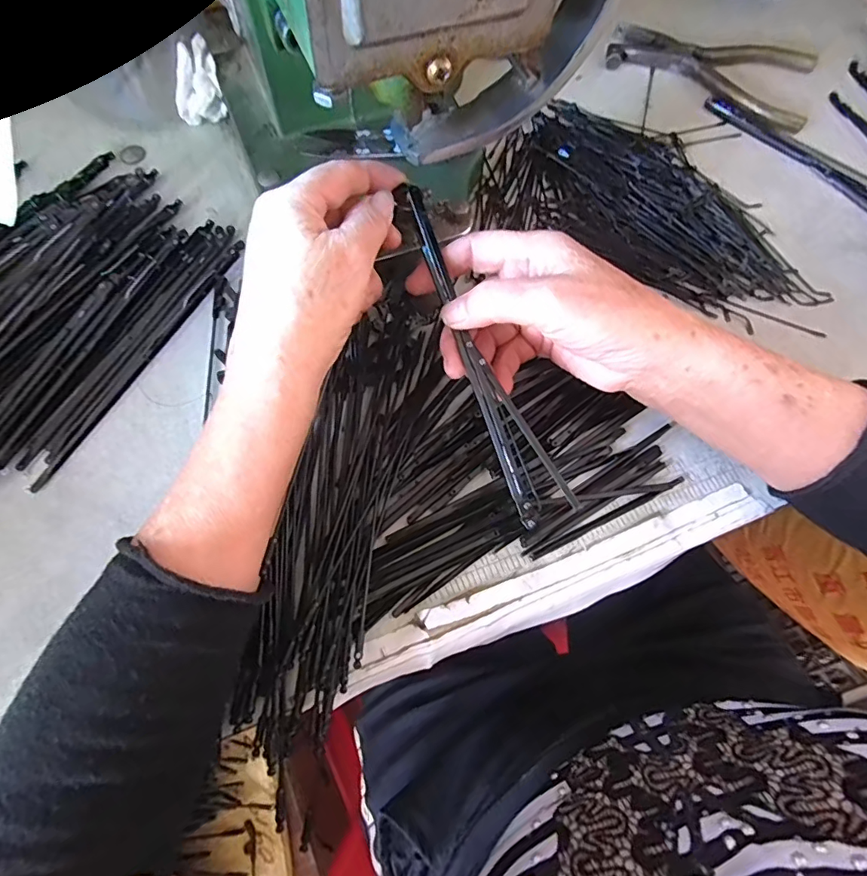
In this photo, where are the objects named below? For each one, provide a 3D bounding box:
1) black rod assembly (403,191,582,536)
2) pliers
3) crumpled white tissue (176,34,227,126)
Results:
[{"bbox_3d":[0.021,-0.046,0.257,0.027,0.008,0.185,-22,82,-10],"label":"black rod assembly"},{"bbox_3d":[0.219,-0.296,0.394,0.154,0.010,0.082,26,72,7],"label":"pliers"},{"bbox_3d":[-0.165,-0.246,0.350,0.031,0.039,0.029,-13,72,-7],"label":"crumpled white tissue"}]

